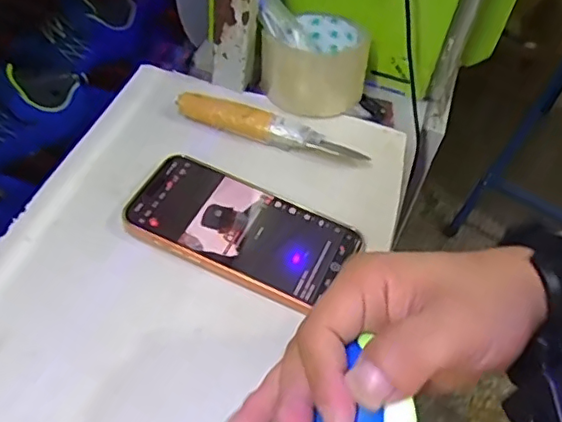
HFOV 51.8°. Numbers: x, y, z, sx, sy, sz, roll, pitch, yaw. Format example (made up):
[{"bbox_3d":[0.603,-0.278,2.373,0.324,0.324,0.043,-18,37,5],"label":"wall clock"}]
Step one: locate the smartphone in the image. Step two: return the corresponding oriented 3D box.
[{"bbox_3d":[-0.028,0.013,0.418,0.156,0.015,0.083,21,51,11],"label":"smartphone"}]

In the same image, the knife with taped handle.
[{"bbox_3d":[-0.010,-0.070,0.487,0.162,0.022,0.020,16,50,7],"label":"knife with taped handle"}]

